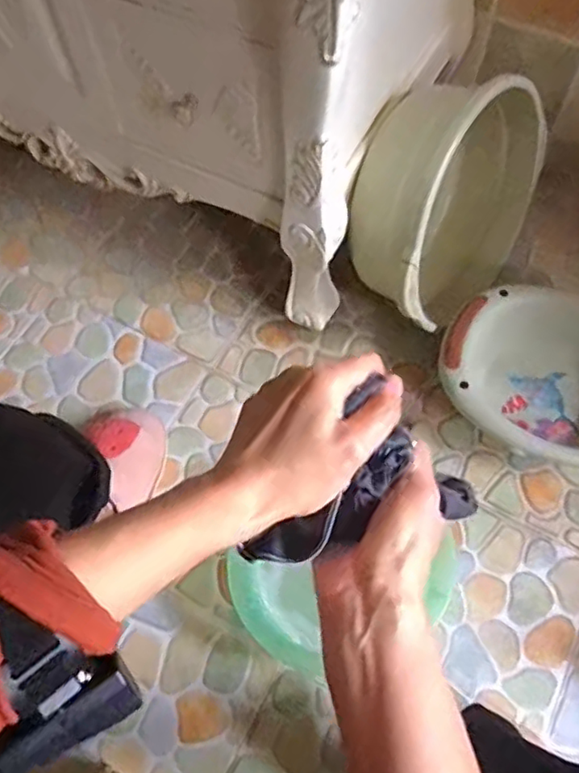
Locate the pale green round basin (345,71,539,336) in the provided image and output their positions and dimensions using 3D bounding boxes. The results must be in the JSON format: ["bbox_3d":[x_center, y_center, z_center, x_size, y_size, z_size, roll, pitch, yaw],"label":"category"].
[{"bbox_3d":[0.220,-0.258,0.862,0.182,0.333,0.376,38,71,18],"label":"pale green round basin"}]

